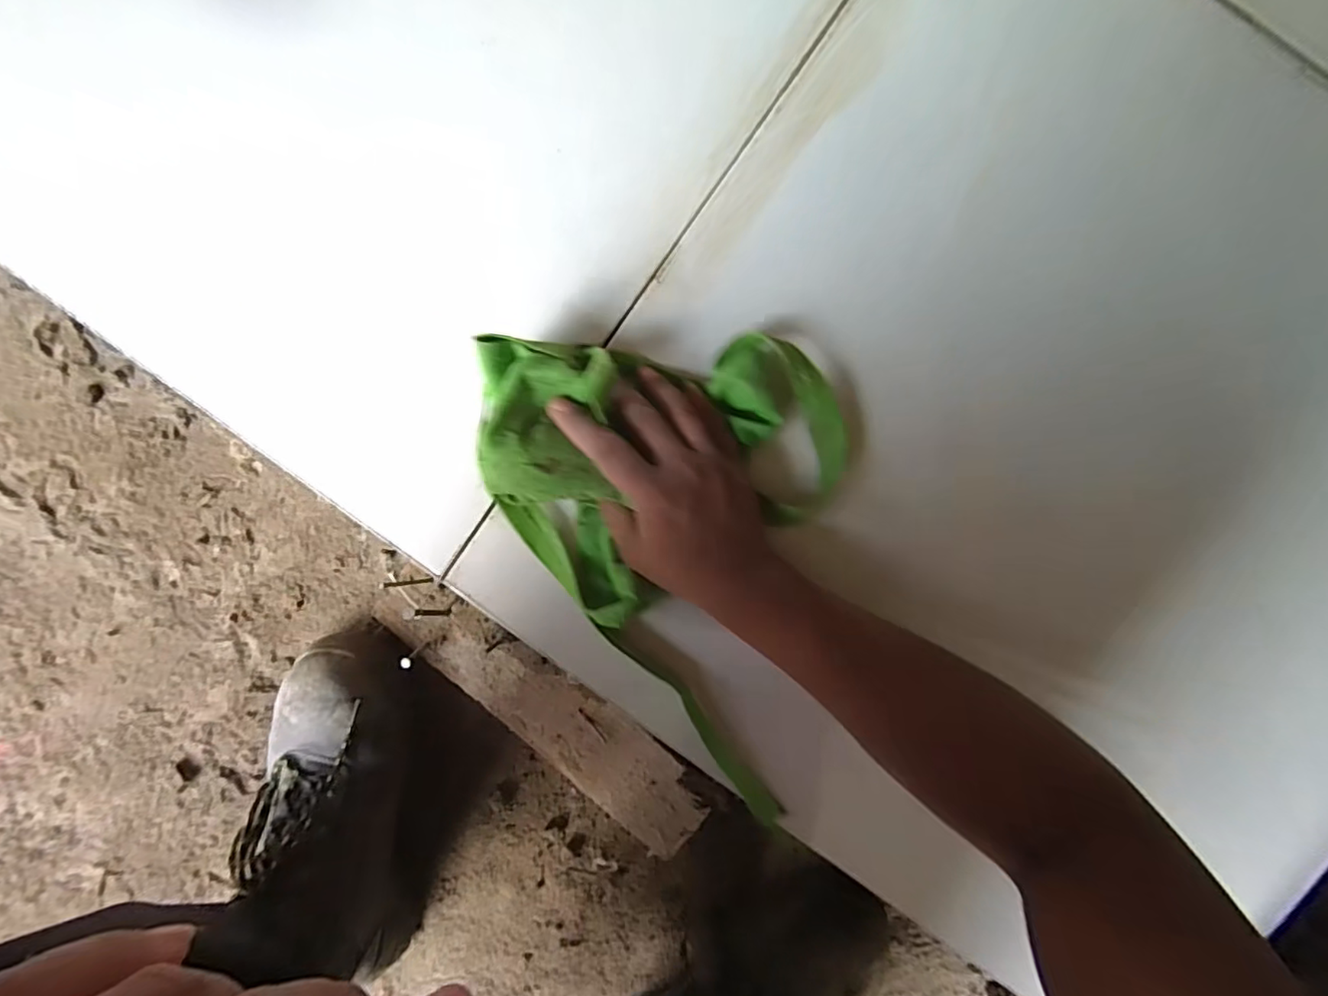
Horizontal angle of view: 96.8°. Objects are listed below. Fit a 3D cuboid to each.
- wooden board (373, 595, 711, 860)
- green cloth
[{"bbox_3d":[-0.094,0.162,0.463,0.289,0.029,0.067,38,93,0],"label":"wooden board"},{"bbox_3d":[-0.019,0.028,0.374,0.230,0.067,0.298,20,93,1],"label":"green cloth"}]

